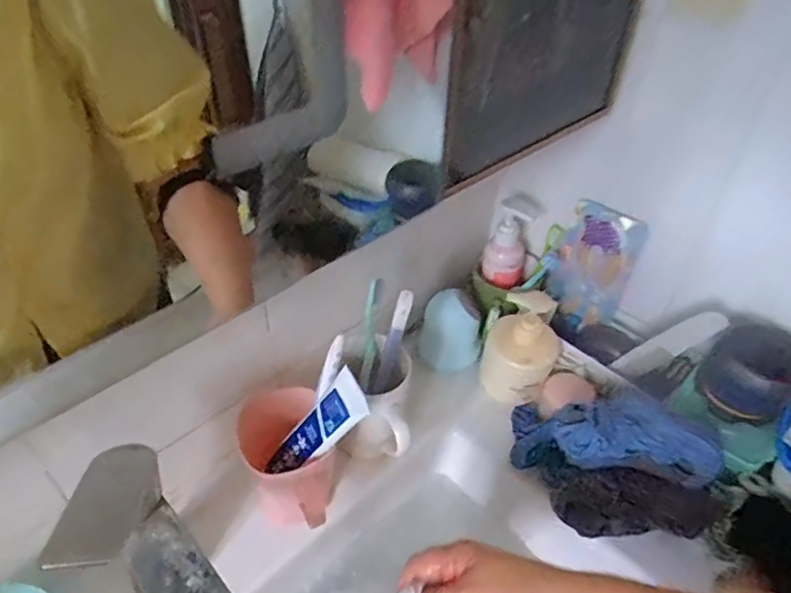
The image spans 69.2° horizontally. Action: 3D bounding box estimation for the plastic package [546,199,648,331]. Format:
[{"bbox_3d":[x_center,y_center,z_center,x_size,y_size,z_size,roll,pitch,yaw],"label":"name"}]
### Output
[{"bbox_3d":[0.220,-0.034,0.640,0.078,0.140,0.025,26,40,22],"label":"plastic package"}]

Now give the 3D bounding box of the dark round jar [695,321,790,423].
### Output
[{"bbox_3d":[0.325,0.066,0.520,0.075,0.060,0.065,34,51,30],"label":"dark round jar"}]

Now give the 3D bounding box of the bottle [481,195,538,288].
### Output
[{"bbox_3d":[0.134,-0.064,0.675,0.047,0.105,0.051,20,23,19],"label":"bottle"}]

